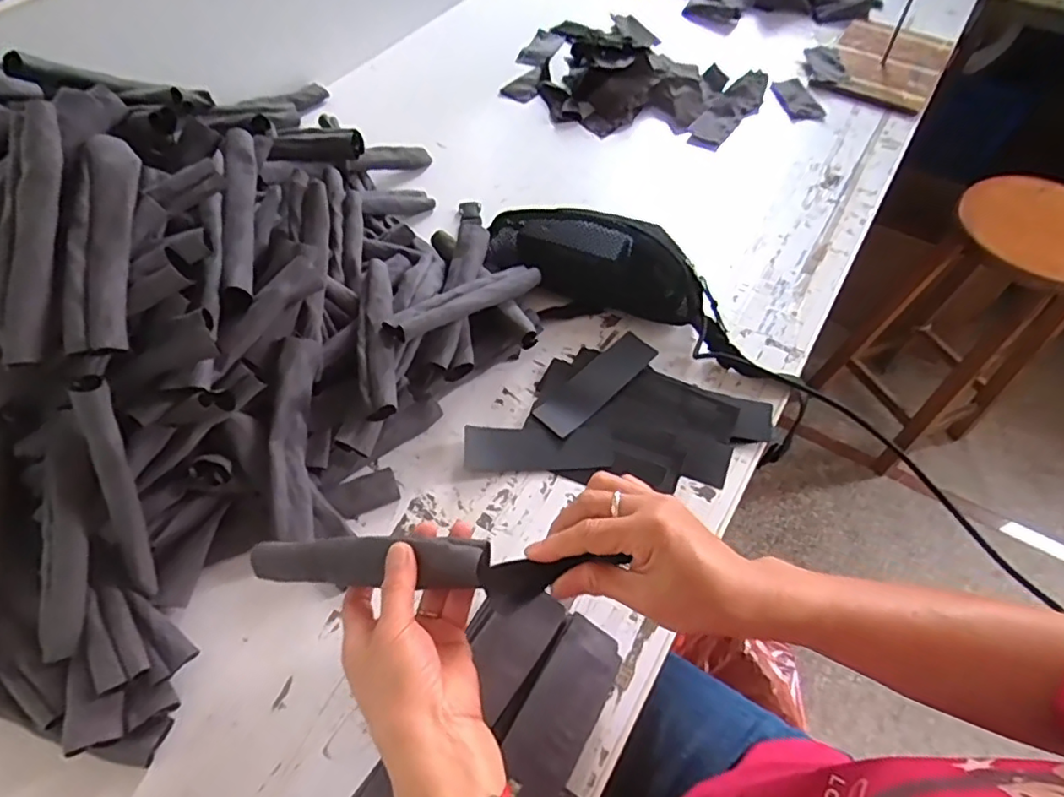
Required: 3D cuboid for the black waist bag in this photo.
[{"bbox_3d":[0.073,-0.158,0.705,0.255,0.089,0.095,13,56,8],"label":"black waist bag"}]

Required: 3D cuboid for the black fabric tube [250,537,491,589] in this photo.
[{"bbox_3d":[-0.119,0.113,0.412,0.187,0.024,0.027,-5,54,19],"label":"black fabric tube"}]

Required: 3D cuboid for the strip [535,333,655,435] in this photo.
[{"bbox_3d":[0.069,-0.017,0.634,0.149,0.007,0.049,-39,58,-19],"label":"strip"}]

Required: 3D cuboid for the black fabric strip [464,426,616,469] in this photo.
[{"bbox_3d":[0.007,0.049,0.594,0.147,0.018,0.041,1,55,0],"label":"black fabric strip"}]

